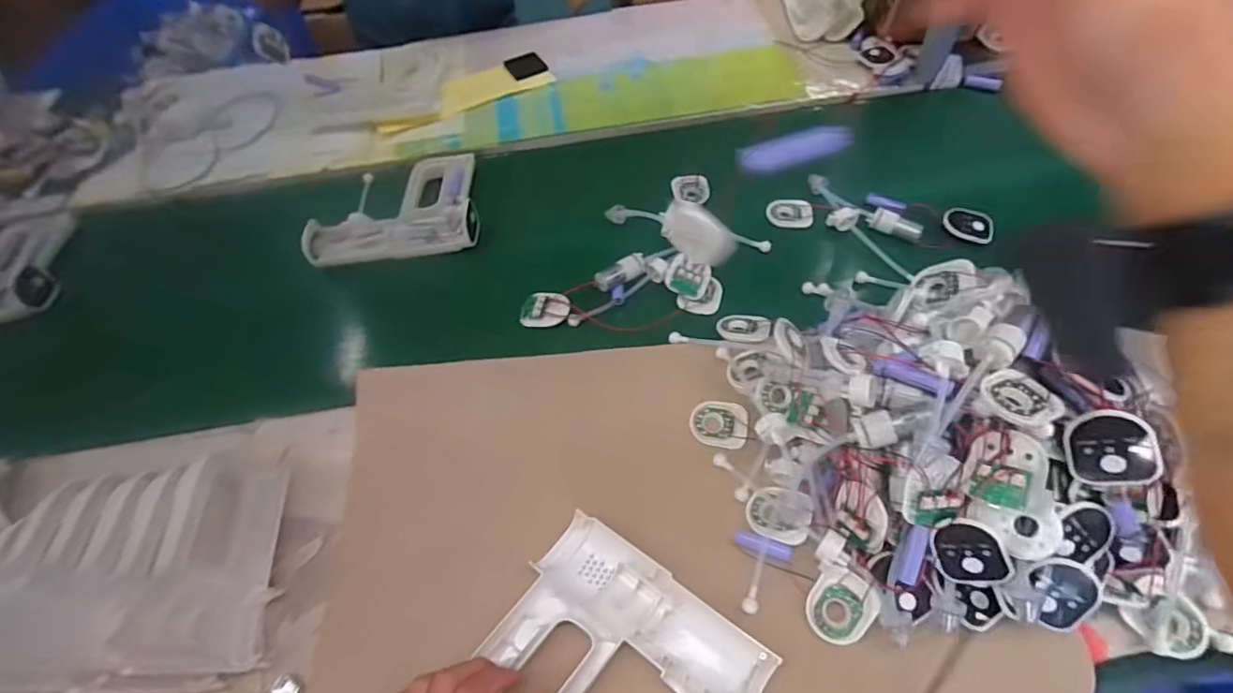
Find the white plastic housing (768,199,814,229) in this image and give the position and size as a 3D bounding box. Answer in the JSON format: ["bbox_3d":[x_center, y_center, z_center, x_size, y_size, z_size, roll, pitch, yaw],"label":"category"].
[{"bbox_3d":[0.232,-0.178,0.722,0.059,0.008,0.040,9,83,10],"label":"white plastic housing"}]

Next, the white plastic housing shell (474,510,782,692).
[{"bbox_3d":[-0.005,0.263,0.440,0.207,0.037,0.176,31,64,21],"label":"white plastic housing shell"}]

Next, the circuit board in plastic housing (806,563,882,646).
[{"bbox_3d":[0.188,0.217,0.449,0.049,0.010,0.059,27,86,25],"label":"circuit board in plastic housing"}]

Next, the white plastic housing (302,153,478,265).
[{"bbox_3d":[-0.294,-0.183,0.720,0.207,0.039,0.165,-11,58,-4],"label":"white plastic housing"}]

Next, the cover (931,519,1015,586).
[{"bbox_3d":[0.274,0.160,0.419,0.046,0.008,0.056,-24,89,33],"label":"cover"}]

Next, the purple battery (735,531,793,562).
[{"bbox_3d":[0.132,0.179,0.486,0.052,0.011,0.014,15,60,13],"label":"purple battery"}]

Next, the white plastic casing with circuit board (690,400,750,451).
[{"bbox_3d":[0.107,0.080,0.561,0.057,0.013,0.047,14,59,12],"label":"white plastic casing with circuit board"}]

